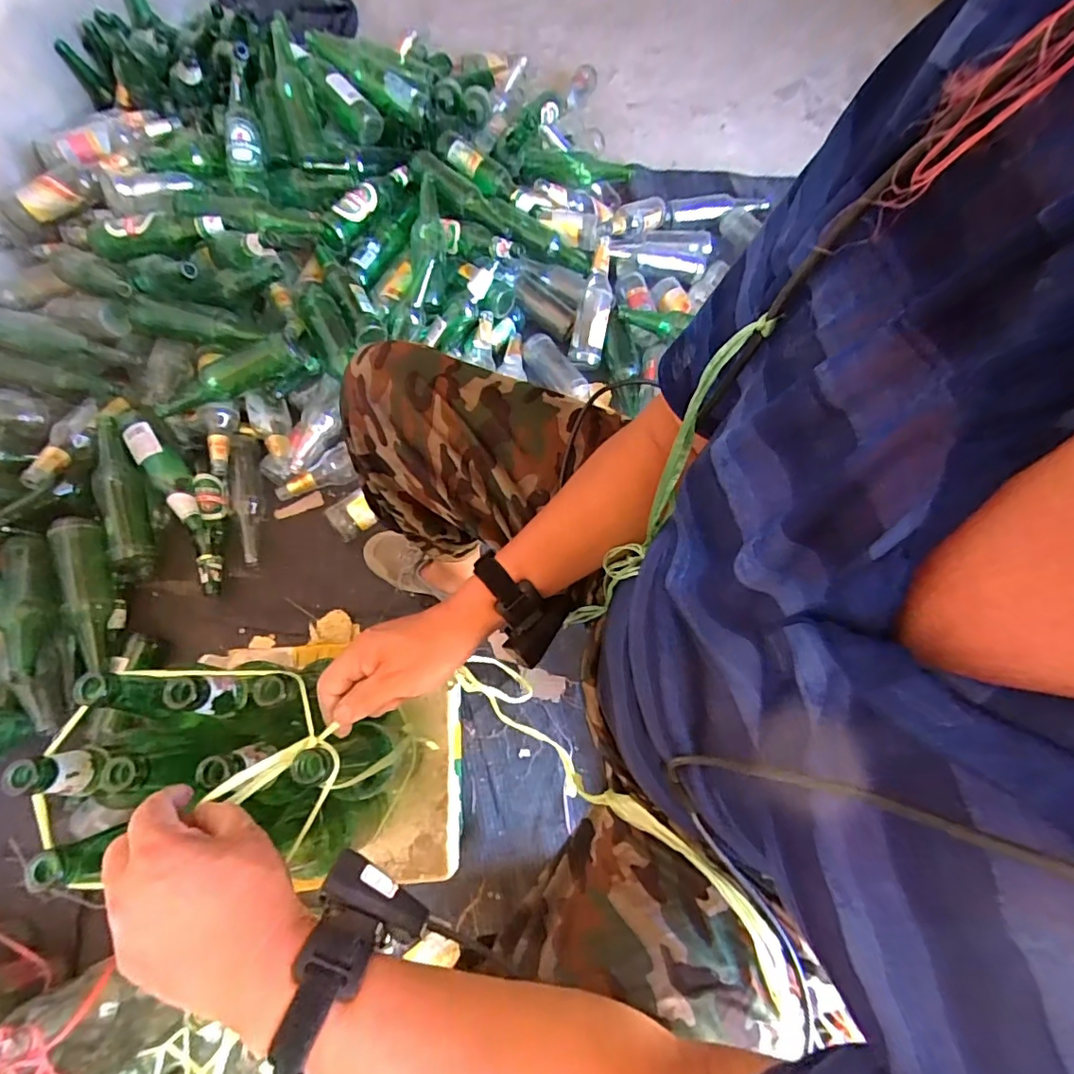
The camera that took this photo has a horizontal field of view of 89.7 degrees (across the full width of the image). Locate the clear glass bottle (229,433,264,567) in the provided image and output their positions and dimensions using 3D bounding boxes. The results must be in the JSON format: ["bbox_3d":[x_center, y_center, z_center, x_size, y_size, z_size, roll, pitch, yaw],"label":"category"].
[{"bbox_3d":[-0.538,-0.073,1.017,0.061,0.068,0.263,-15,68,-8],"label":"clear glass bottle"}]

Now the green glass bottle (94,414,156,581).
[{"bbox_3d":[-0.711,-0.072,0.923,0.074,0.078,0.280,-15,85,-8],"label":"green glass bottle"}]

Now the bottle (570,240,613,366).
[{"bbox_3d":[0.127,-0.511,1.159,0.072,0.057,0.288,10,83,3],"label":"bottle"}]

